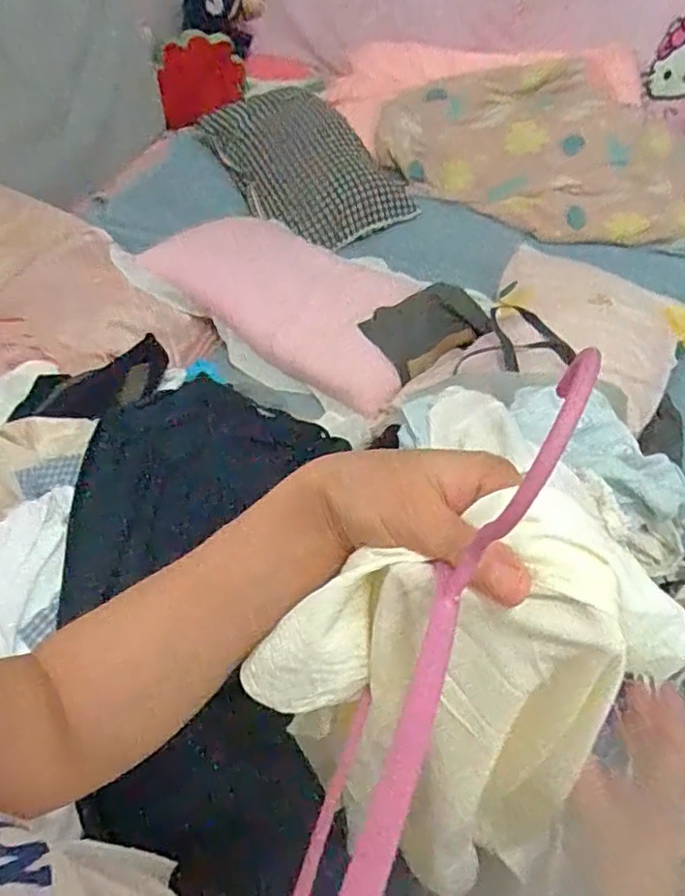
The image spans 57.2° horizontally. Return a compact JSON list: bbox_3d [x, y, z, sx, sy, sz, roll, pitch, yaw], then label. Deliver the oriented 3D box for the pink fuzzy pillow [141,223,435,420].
[{"bbox_3d":[-0.119,-0.341,1.407,0.619,0.113,0.329,24,53,19],"label":"pink fuzzy pillow"}]

